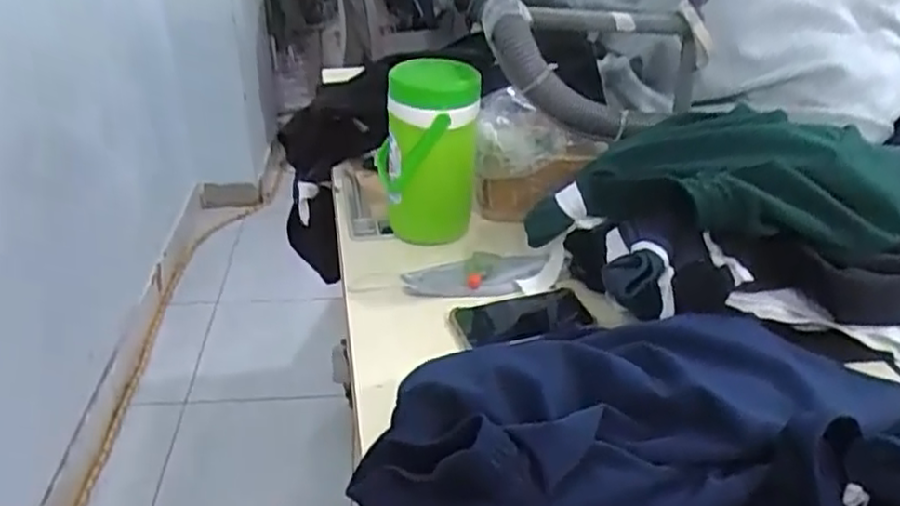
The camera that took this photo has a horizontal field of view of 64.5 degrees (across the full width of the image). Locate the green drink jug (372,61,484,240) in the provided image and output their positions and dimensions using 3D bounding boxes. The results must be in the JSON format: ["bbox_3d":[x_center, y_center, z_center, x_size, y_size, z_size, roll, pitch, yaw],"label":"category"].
[{"bbox_3d":[-0.030,-0.140,0.921,0.127,0.205,0.137,-2,33,-4],"label":"green drink jug"}]

